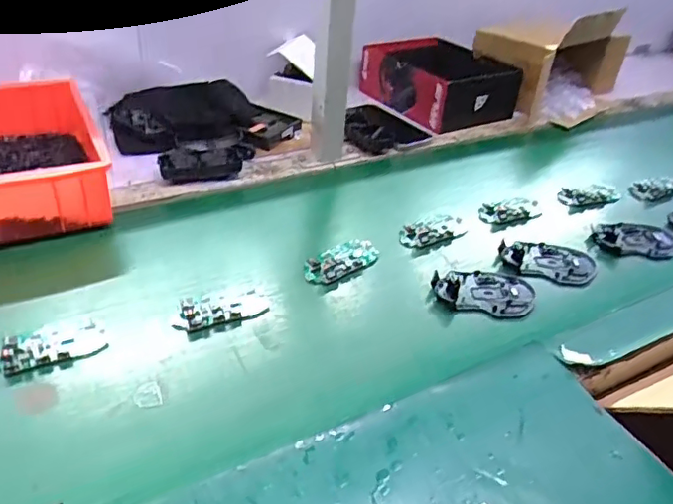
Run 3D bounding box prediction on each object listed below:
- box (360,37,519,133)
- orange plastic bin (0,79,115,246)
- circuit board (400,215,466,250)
[{"bbox_3d":[0.182,-0.327,1.069,0.198,0.096,0.263,-16,43,-27],"label":"box"},{"bbox_3d":[-0.411,-0.125,0.718,0.207,0.082,0.287,-14,42,-26],"label":"orange plastic bin"},{"bbox_3d":[0.120,-0.028,0.742,0.090,0.010,0.046,-19,44,-30],"label":"circuit board"}]

